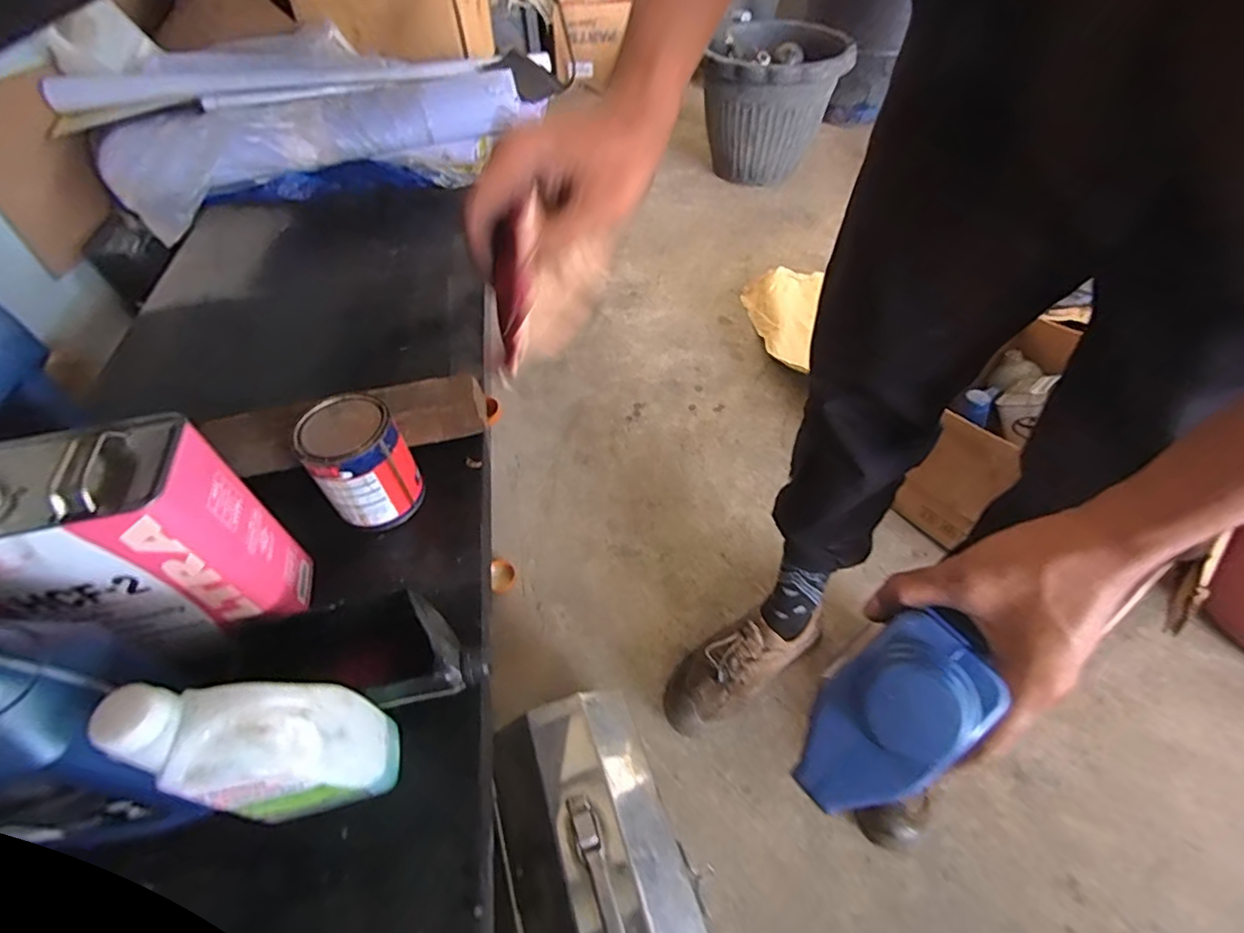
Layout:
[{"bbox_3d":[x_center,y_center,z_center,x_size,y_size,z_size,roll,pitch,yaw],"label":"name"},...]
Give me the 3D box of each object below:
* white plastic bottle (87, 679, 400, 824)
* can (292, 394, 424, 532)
[{"bbox_3d":[-0.270,0.225,0.453,0.125,0.212,0.072,-4,50,-2],"label":"white plastic bottle"},{"bbox_3d":[-0.308,-0.005,0.679,0.101,0.127,0.108,-1,50,1],"label":"can"}]

